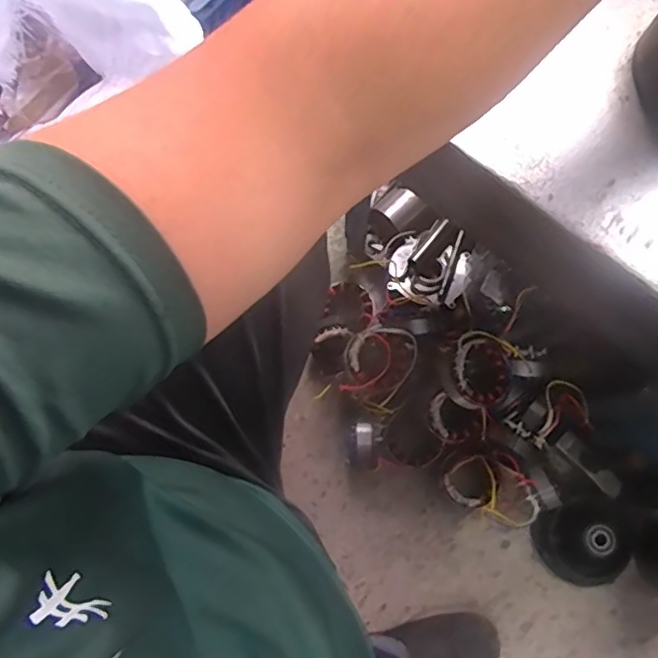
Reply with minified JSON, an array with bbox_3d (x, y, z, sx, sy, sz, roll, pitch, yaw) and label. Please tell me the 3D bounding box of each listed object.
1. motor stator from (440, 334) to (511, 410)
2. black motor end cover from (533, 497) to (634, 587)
[{"bbox_3d":[0.198,0.057,0.746,0.100,0.041,0.102,-33,87,-12],"label":"motor stator"},{"bbox_3d":[0.370,0.310,0.818,0.120,0.065,0.129,-31,79,-6],"label":"black motor end cover"}]

